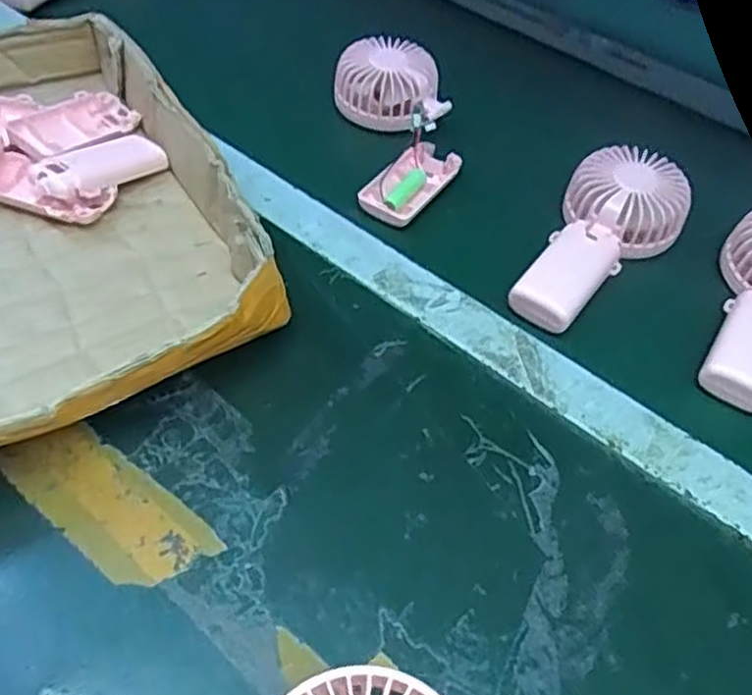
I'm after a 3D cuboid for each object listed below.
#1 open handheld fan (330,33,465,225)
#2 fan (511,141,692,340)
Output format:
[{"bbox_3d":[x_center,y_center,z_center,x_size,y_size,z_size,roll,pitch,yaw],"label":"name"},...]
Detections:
[{"bbox_3d":[0.020,-0.181,0.582,0.084,0.040,0.189,-4,50,-10],"label":"open handheld fan"},{"bbox_3d":[0.159,-0.076,0.509,0.081,0.042,0.170,28,52,16],"label":"fan"}]

